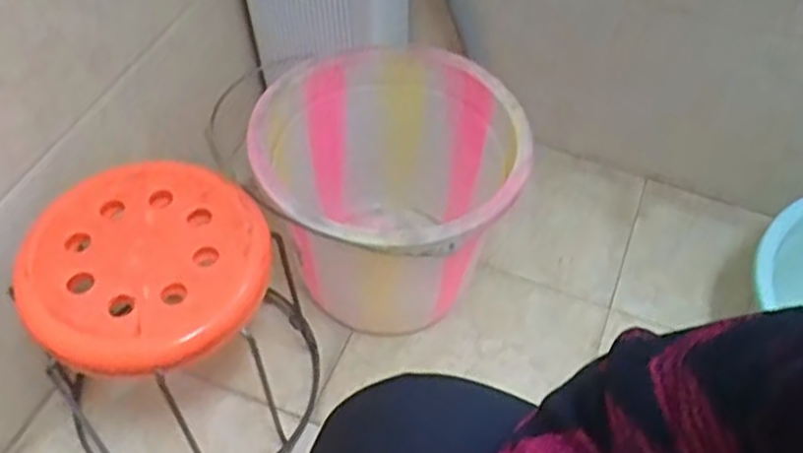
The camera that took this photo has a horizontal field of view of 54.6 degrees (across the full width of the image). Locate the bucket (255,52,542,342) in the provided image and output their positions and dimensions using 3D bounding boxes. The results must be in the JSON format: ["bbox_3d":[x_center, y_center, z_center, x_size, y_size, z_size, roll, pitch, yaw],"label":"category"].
[{"bbox_3d":[-0.013,-0.020,0.952,0.288,0.270,0.298,0,52,0],"label":"bucket"}]

